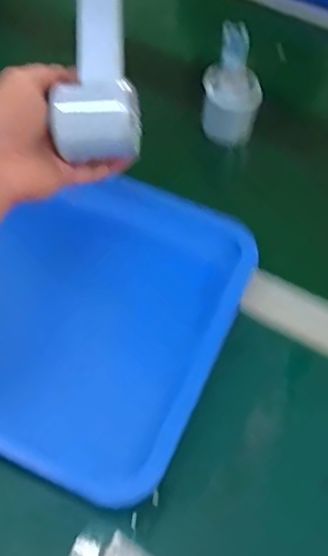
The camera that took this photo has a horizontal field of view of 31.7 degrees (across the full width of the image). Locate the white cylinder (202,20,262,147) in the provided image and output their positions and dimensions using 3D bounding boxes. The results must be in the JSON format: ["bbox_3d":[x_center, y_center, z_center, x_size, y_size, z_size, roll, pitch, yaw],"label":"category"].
[{"bbox_3d":[0.076,-0.226,0.643,0.057,0.054,0.161,8,57,1],"label":"white cylinder"}]

